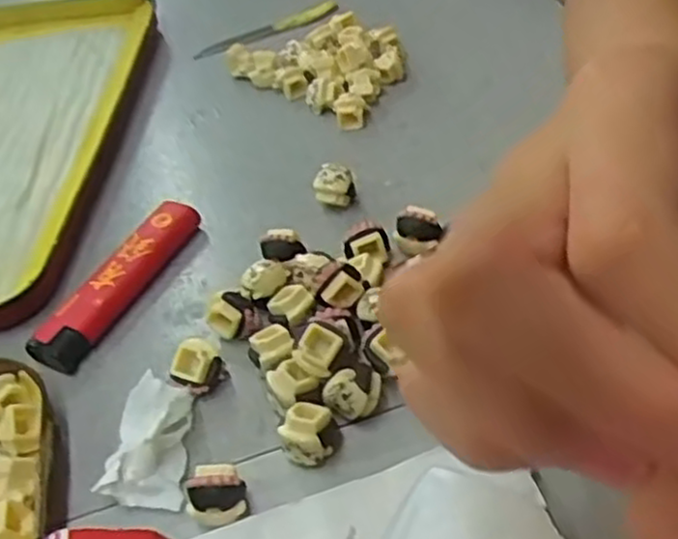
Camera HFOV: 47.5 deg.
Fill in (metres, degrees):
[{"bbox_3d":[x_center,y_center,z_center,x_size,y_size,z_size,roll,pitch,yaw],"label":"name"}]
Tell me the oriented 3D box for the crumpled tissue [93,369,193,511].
[{"bbox_3d":[-0.056,0.048,0.230,0.023,0.014,0.043,-4,46,8],"label":"crumpled tissue"}]

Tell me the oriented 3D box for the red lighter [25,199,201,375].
[{"bbox_3d":[-0.080,0.003,0.279,0.018,0.013,0.078,18,47,23],"label":"red lighter"}]

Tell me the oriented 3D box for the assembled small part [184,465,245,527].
[{"bbox_3d":[-0.034,0.061,0.210,0.016,0.016,0.012,-15,45,-3],"label":"assembled small part"}]

